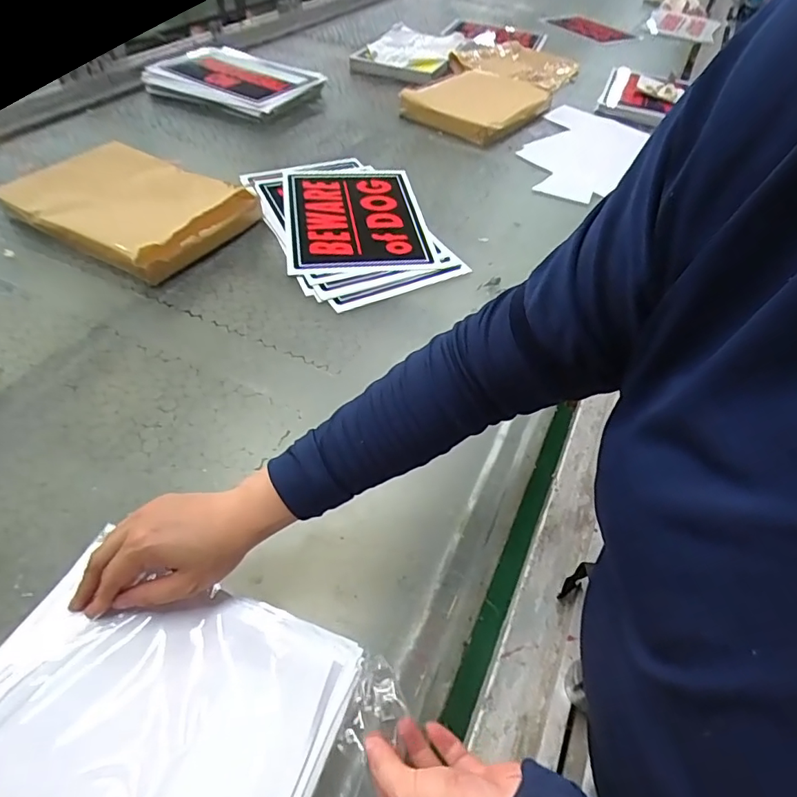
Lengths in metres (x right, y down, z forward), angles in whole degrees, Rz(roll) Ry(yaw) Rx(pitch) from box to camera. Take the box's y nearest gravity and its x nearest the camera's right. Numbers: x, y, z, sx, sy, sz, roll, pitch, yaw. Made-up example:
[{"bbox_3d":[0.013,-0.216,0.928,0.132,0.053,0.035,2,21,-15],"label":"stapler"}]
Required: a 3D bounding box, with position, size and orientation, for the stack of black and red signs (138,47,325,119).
[{"bbox_3d":[-0.422,-0.823,1.320,0.407,0.041,0.325,23,50,14],"label":"stack of black and red signs"}]

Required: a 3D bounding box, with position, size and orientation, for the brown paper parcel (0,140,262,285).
[{"bbox_3d":[-0.440,-0.335,0.865,0.338,0.069,0.259,24,51,15],"label":"brown paper parcel"}]

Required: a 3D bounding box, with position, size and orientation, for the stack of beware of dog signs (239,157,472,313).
[{"bbox_3d":[-0.084,-0.326,0.930,0.293,0.012,0.443,-17,52,-19],"label":"stack of beware of dog signs"}]

